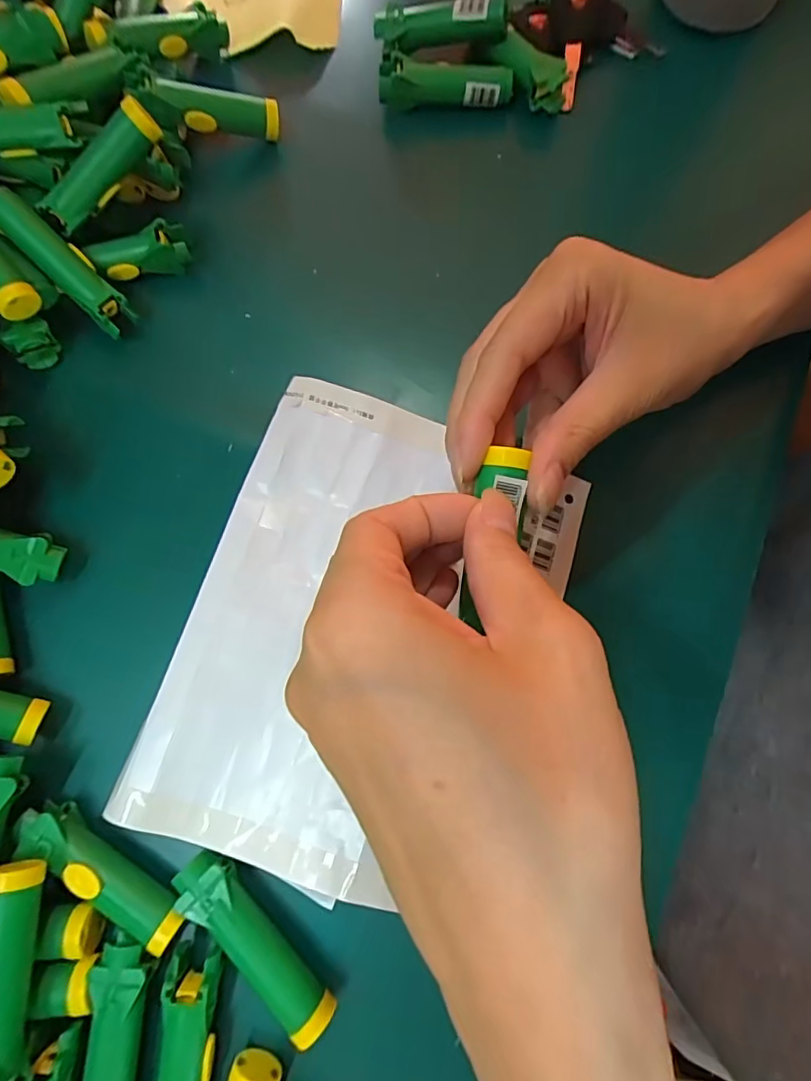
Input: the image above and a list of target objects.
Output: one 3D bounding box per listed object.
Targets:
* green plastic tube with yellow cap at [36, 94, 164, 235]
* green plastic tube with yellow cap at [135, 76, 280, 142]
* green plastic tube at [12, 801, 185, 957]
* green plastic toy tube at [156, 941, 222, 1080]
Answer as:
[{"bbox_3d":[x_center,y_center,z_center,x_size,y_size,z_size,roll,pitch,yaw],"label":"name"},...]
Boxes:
[{"bbox_3d":[-0.154,-0.189,0.274,0.072,0.017,0.020,-36,79,15],"label":"green plastic tube with yellow cap"},{"bbox_3d":[-0.109,-0.243,0.306,0.073,0.019,0.015,-9,76,-22],"label":"green plastic tube with yellow cap"},{"bbox_3d":[-0.126,0.138,0.223,0.078,0.013,0.018,30,79,7],"label":"green plastic tube"},{"bbox_3d":[-0.086,0.203,0.207,0.021,0.015,0.080,5,77,1],"label":"green plastic toy tube"}]

